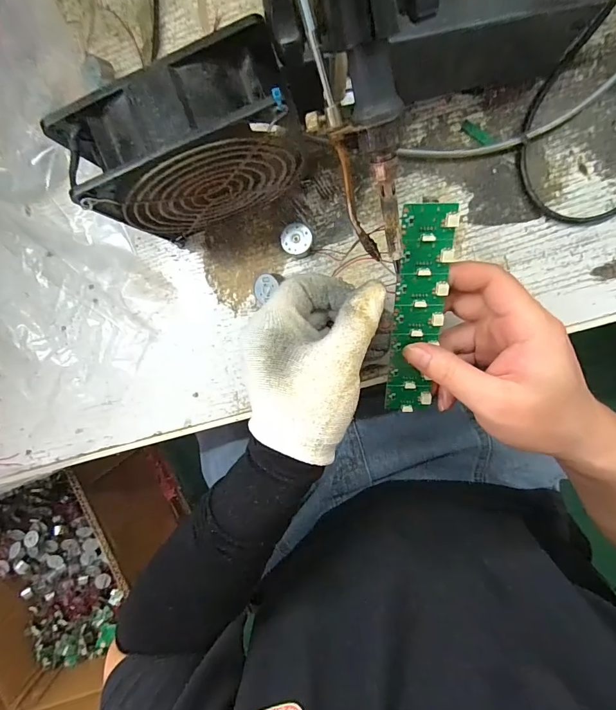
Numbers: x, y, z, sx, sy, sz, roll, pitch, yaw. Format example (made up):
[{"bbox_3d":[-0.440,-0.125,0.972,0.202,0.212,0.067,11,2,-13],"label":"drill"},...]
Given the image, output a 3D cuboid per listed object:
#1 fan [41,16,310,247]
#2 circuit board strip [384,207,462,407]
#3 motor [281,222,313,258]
[{"bbox_3d":[-0.065,-0.117,0.238,0.121,0.121,0.048,-18,94,7],"label":"fan"},{"bbox_3d":[0.070,-0.022,0.243,0.030,0.005,0.136,3,117,5],"label":"circuit board strip"},{"bbox_3d":[-0.008,-0.088,0.292,0.022,0.014,0.024,1,96,5],"label":"motor"}]

